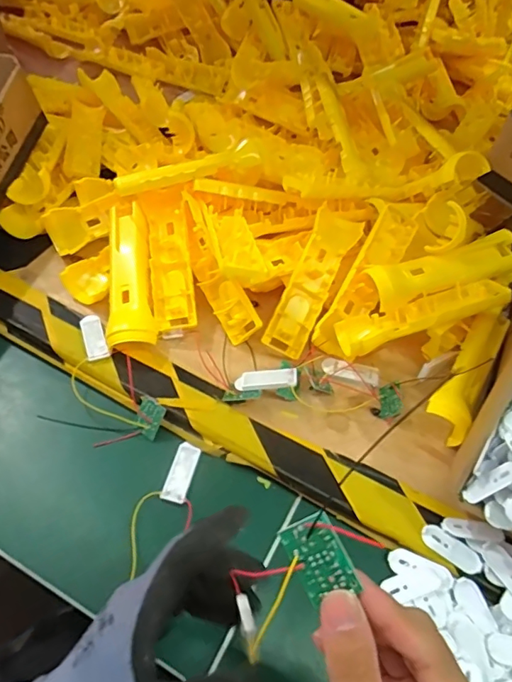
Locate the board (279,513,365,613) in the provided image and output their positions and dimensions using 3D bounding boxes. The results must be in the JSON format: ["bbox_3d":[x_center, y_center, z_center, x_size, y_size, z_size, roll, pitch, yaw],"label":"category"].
[{"bbox_3d":[0.026,0.093,0.215,0.025,0.004,0.033,-32,77,25],"label":"board"}]

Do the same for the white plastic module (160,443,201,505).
[{"bbox_3d":[-0.065,0.116,0.443,0.020,0.012,0.054,14,54,5],"label":"white plastic module"}]

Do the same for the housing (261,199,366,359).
[{"bbox_3d":[0.059,-0.064,0.518,0.044,0.032,0.164,24,79,14],"label":"housing"}]

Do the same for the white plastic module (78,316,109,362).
[{"bbox_3d":[-0.164,-0.003,0.508,0.021,0.008,0.055,-16,57,-16],"label":"white plastic module"}]

